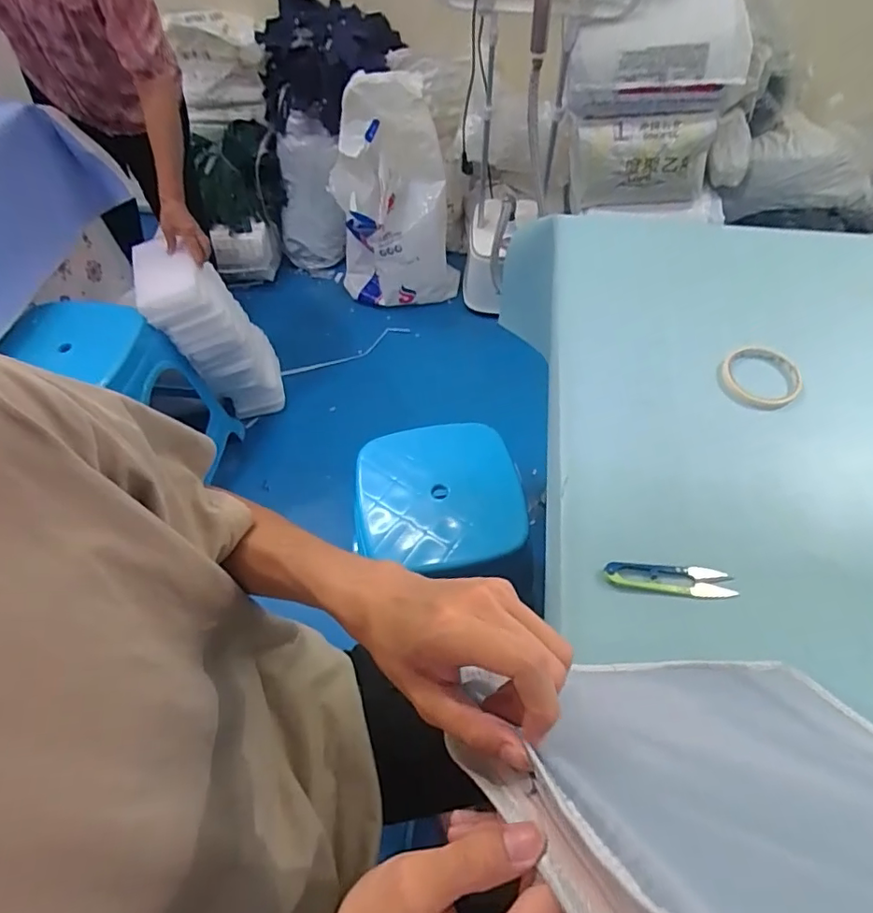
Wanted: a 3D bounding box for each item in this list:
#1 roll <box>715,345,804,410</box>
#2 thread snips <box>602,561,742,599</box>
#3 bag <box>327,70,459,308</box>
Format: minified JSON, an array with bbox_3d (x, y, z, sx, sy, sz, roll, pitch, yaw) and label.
[{"bbox_3d":[0.384,-0.095,0.637,0.086,0.015,0.087,0,56,1],"label":"roll"},{"bbox_3d":[0.218,0.114,0.499,0.118,0.011,0.027,1,56,2],"label":"thread snips"},{"bbox_3d":[-0.125,-0.767,1.629,0.367,0.552,0.274,-3,56,-1],"label":"bag"}]

